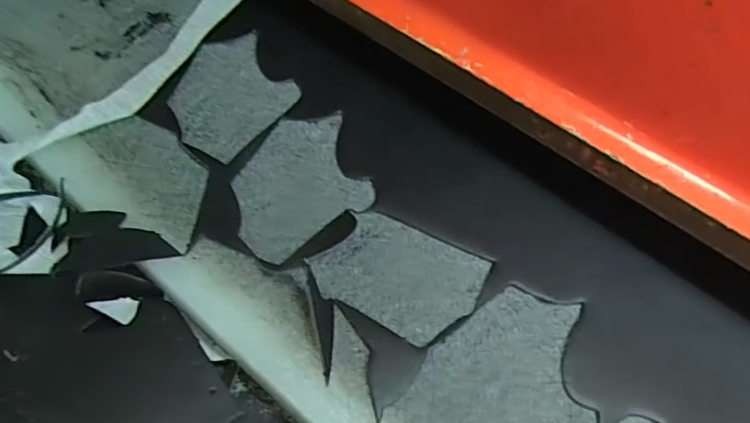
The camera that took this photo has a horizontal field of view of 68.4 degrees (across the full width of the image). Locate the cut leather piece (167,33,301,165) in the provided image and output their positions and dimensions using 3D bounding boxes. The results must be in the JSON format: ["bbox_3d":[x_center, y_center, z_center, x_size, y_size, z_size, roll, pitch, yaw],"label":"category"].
[{"bbox_3d":[-0.123,-0.099,0.460,0.100,0.004,0.116,31,58,13],"label":"cut leather piece"}]

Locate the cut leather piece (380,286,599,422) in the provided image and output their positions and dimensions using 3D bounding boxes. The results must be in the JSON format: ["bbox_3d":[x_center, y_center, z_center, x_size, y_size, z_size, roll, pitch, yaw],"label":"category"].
[{"bbox_3d":[0.082,0.111,0.337,0.140,0.005,0.098,-34,65,-22],"label":"cut leather piece"}]

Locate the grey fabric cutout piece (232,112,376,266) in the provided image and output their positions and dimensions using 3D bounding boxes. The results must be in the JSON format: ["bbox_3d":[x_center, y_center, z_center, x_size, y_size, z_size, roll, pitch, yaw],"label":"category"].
[{"bbox_3d":[-0.056,-0.021,0.416,0.098,0.004,0.118,-15,59,-14],"label":"grey fabric cutout piece"}]

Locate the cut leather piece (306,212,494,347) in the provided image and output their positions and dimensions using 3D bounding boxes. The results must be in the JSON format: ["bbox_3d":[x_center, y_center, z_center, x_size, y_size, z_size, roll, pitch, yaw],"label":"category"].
[{"bbox_3d":[0.017,0.043,0.376,0.108,0.006,0.076,23,59,11],"label":"cut leather piece"}]

